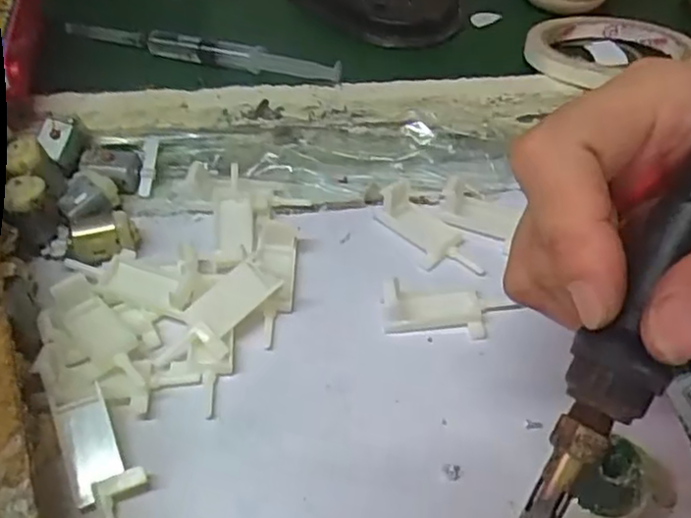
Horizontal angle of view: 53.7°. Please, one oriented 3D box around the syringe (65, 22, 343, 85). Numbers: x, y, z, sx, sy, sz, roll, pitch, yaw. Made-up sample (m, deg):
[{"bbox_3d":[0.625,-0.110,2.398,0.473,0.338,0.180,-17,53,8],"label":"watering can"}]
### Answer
[{"bbox_3d":[-0.085,-0.121,0.401,0.171,0.017,0.010,13,49,9],"label":"syringe"}]

